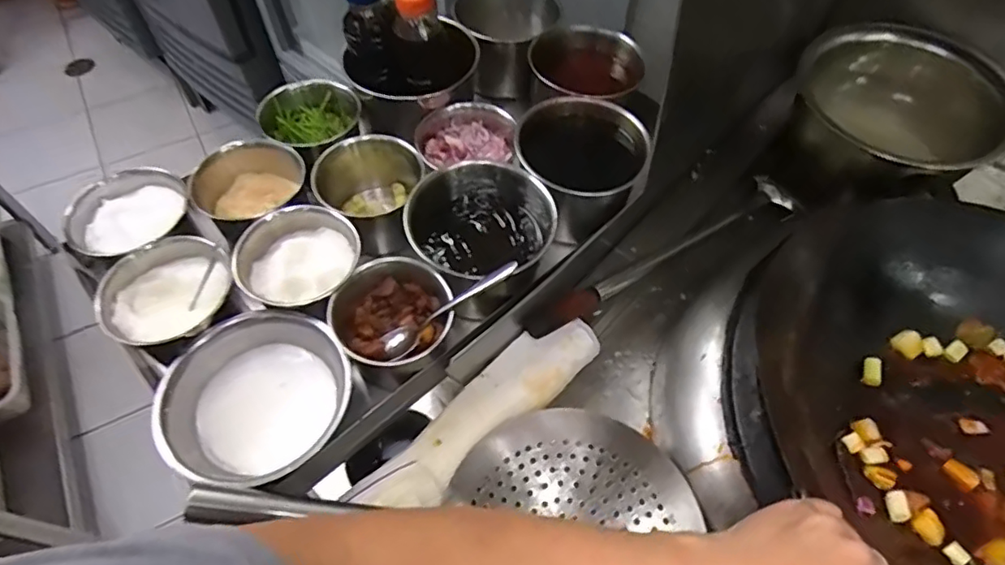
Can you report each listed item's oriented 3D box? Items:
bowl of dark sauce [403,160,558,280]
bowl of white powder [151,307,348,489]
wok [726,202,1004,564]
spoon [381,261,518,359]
[{"bbox_3d":[-0.019,-0.058,0.629,0.144,0.097,0.150,0,57,-1],"label":"bowl of dark sauce"},{"bbox_3d":[-0.232,0.118,0.567,0.164,0.095,0.166,0,57,-1],"label":"bowl of white powder"},{"bbox_3d":[0.429,0.121,0.510,0.430,0.116,0.397,0,57,-1],"label":"wok"},{"bbox_3d":[-0.056,0.024,0.577,0.164,0.018,0.033,-35,58,18],"label":"spoon"}]

